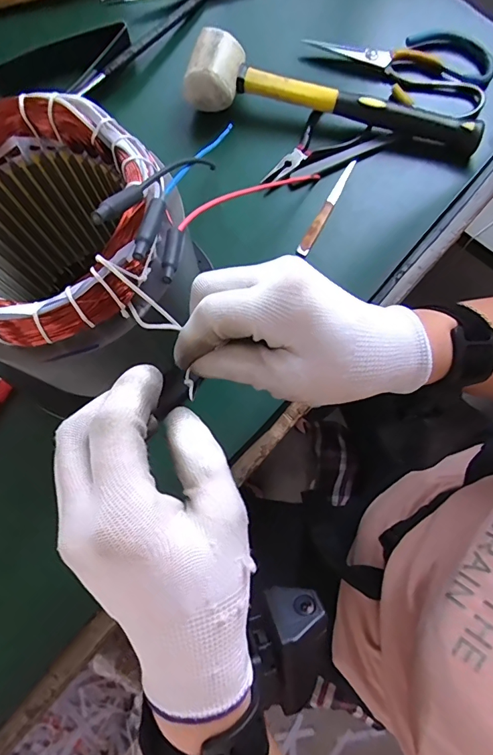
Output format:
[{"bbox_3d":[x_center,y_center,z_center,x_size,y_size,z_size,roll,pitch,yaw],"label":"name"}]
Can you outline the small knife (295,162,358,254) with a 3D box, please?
[{"bbox_3d":[0.077,-0.163,0.409,0.011,0.010,0.114,28,79,7],"label":"small knife"}]

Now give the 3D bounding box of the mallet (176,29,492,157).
[{"bbox_3d":[0.084,-0.268,0.412,0.277,0.051,0.056,10,78,3],"label":"mallet"}]

